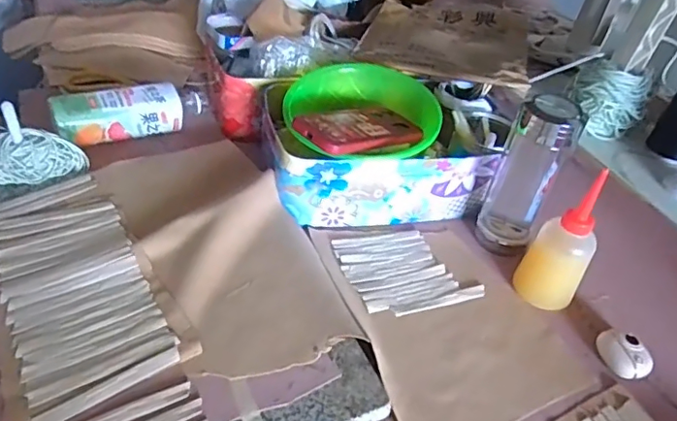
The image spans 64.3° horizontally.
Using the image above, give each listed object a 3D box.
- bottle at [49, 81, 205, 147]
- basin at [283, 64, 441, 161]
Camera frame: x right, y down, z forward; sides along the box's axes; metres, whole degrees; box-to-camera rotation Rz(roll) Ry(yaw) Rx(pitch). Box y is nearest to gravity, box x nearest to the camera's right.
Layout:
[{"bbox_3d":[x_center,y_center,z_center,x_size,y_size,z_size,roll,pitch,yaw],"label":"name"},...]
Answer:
[{"bbox_3d":[-0.281,-0.137,0.738,0.199,0.060,0.060,-19,50,-31],"label":"bottle"},{"bbox_3d":[0.029,-0.113,0.687,0.189,0.060,0.189,6,40,-5],"label":"basin"}]

